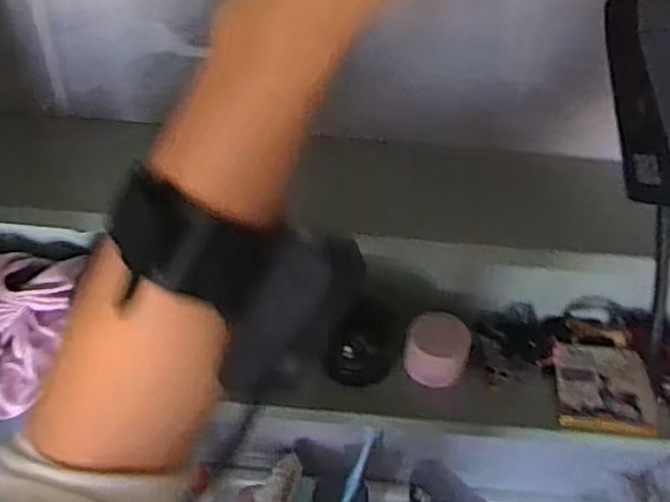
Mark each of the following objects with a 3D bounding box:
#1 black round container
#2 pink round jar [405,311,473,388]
[{"bbox_3d":[0.025,0.076,0.577,0.050,0.061,0.042,7,45,4],"label":"black round container"},{"bbox_3d":[0.086,0.079,0.597,0.050,0.035,0.056,9,45,6],"label":"pink round jar"}]

